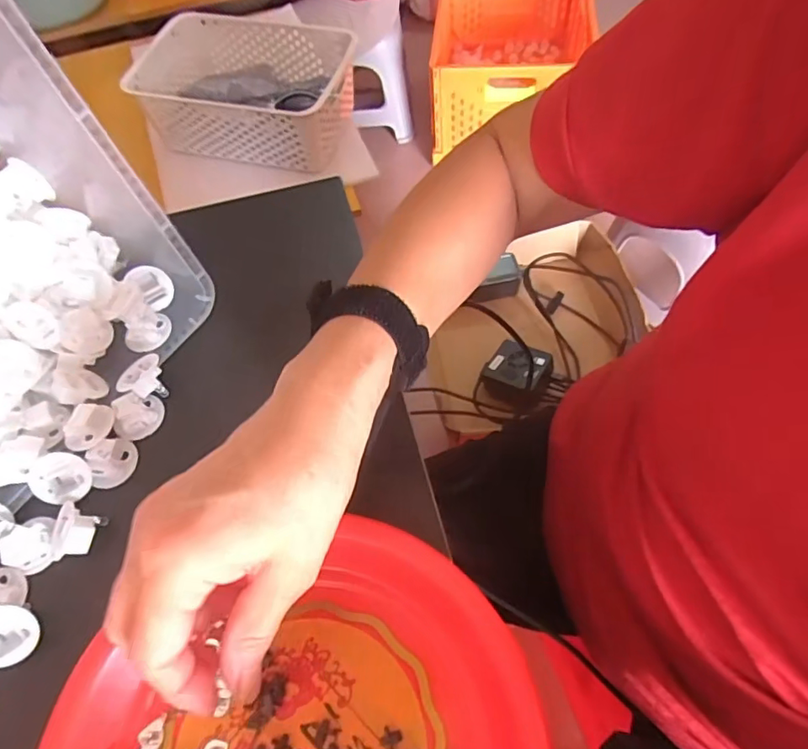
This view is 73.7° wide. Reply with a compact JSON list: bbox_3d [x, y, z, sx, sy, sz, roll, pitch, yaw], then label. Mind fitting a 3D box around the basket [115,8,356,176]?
[{"bbox_3d":[-0.258,-0.456,0.873,0.345,0.114,0.221,16,62,12],"label":"basket"}]

